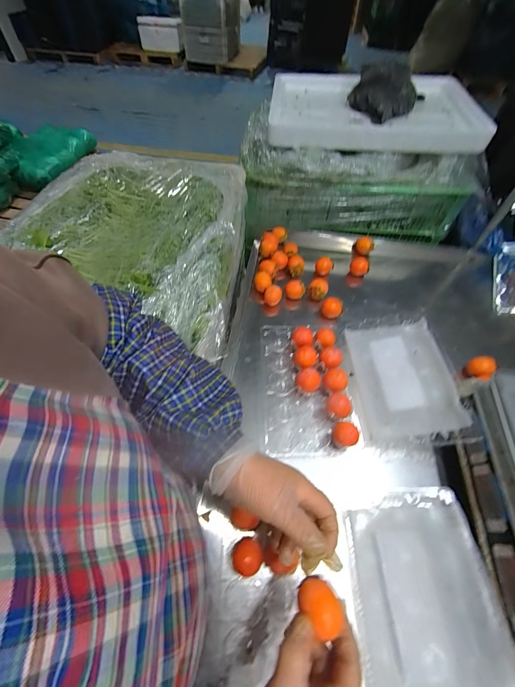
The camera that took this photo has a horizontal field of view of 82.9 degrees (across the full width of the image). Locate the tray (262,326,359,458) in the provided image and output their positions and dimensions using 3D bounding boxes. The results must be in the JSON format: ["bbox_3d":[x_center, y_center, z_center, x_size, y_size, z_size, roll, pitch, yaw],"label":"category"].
[{"bbox_3d":[0.081,0.070,0.507,0.135,0.060,0.226,0,55,-1],"label":"tray"}]

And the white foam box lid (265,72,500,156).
[{"bbox_3d":[0.297,-0.614,0.761,0.512,0.072,0.373,2,55,1],"label":"white foam box lid"}]

